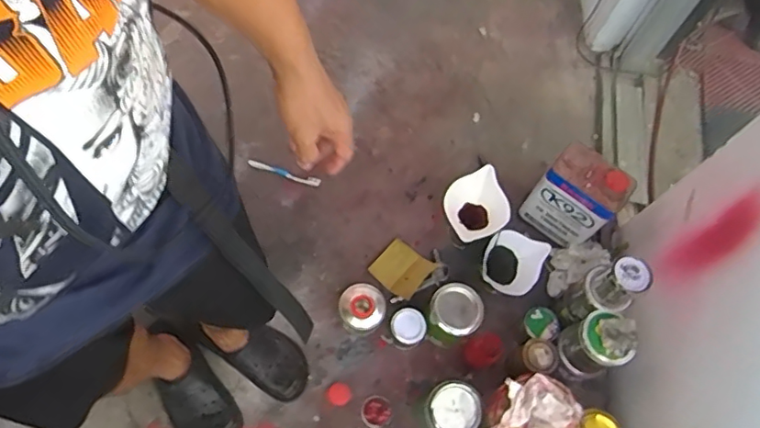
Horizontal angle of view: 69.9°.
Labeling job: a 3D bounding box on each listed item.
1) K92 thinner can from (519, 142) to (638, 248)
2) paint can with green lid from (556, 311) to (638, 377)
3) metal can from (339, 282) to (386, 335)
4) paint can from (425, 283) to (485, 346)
[{"bbox_3d":[0.443,-0.030,1.244,0.167,0.236,0.121,42,69,14],"label":"K92 thinner can"},{"bbox_3d":[0.424,0.253,1.064,0.103,0.120,0.101,2,65,-4],"label":"paint can with green lid"},{"bbox_3d":[-0.039,0.211,1.216,0.099,0.069,0.099,2,65,-4],"label":"metal can"},{"bbox_3d":[0.156,0.221,1.176,0.109,0.109,0.111,2,65,-4],"label":"paint can"}]

